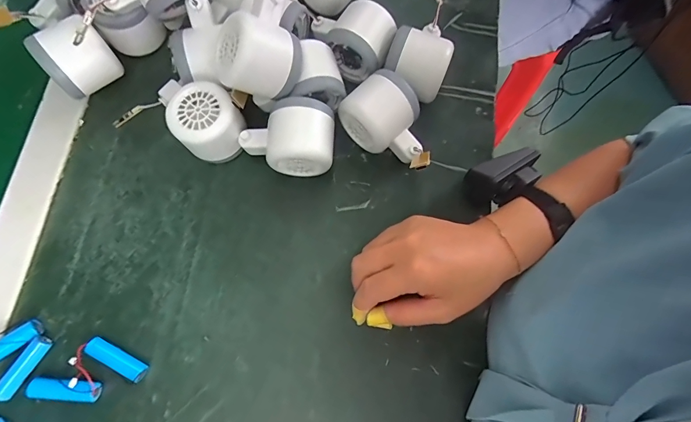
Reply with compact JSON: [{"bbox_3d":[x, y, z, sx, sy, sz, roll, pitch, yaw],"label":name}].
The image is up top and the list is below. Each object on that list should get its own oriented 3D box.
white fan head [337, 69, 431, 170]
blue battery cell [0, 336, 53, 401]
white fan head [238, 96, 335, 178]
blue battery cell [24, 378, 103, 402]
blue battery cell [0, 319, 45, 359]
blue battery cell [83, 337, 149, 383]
[{"bbox_3d":[0.045,-0.080,0.332,0.088,0.050,0.056,43,77,8],"label":"white fan head"},{"bbox_3d":[-0.260,0.127,0.295,0.014,0.011,0.051,31,74,7],"label":"blue battery cell"},{"bbox_3d":[-0.051,-0.065,0.328,0.082,0.047,0.055,4,75,-2],"label":"white fan head"},{"bbox_3d":[-0.224,0.142,0.292,0.056,0.012,0.014,6,72,0],"label":"blue battery cell"},{"bbox_3d":[-0.277,0.111,0.298,0.050,0.018,0.016,-37,77,-13],"label":"blue battery cell"},{"bbox_3d":[-0.188,0.122,0.300,0.052,0.011,0.014,29,73,7],"label":"blue battery cell"}]

